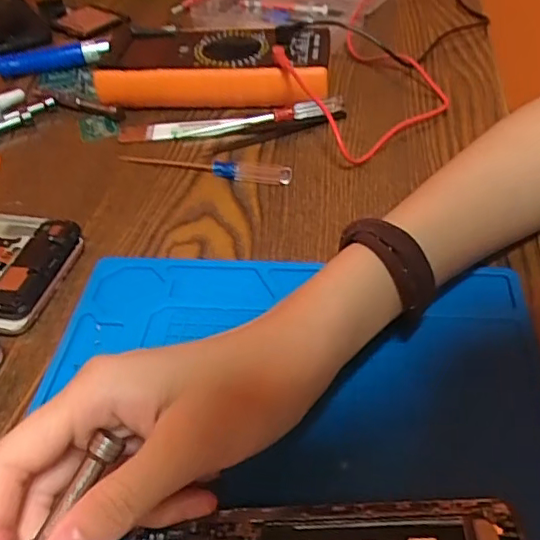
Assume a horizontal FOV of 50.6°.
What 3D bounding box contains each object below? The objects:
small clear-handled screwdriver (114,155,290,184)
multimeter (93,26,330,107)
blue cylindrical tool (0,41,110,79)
[{"bbox_3d":[-0.046,-0.072,0.384,0.125,0.012,0.009,11,47,16],"label":"small clear-handled screwdriver"},{"bbox_3d":[-0.045,-0.160,0.451,0.179,0.038,0.092,3,46,7],"label":"multimeter"},{"bbox_3d":[-0.189,-0.187,0.501,0.099,0.019,0.015,-6,45,-1],"label":"blue cylindrical tool"}]

